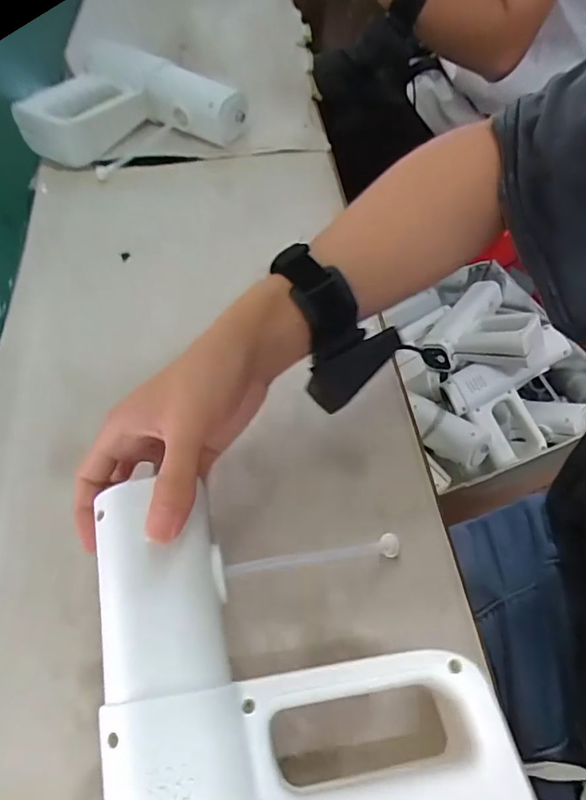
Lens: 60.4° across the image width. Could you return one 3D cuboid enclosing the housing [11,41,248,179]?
[{"bbox_3d":[-0.182,-0.322,0.574,0.207,0.078,0.148,23,60,17],"label":"housing"}]

